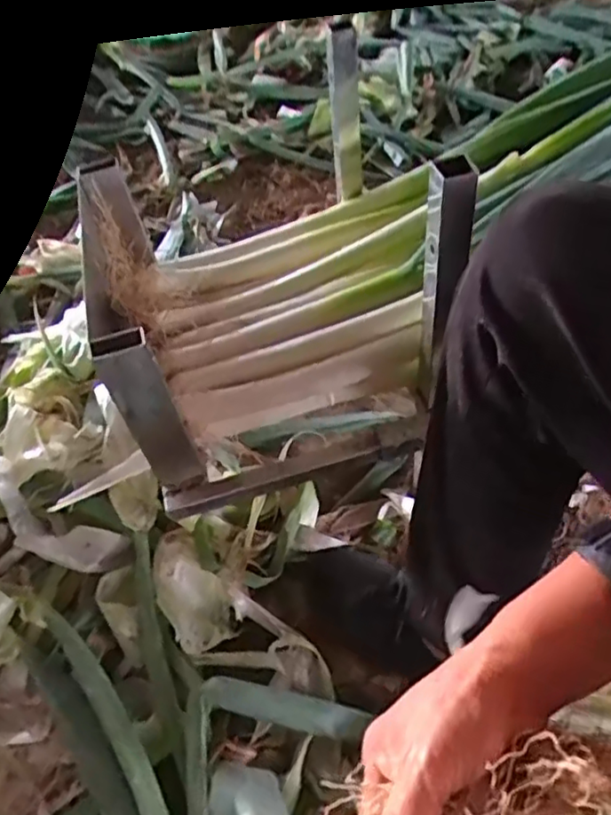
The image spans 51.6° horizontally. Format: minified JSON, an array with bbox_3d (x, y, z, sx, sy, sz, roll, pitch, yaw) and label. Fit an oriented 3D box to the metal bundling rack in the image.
[{"bbox_3d":[-0.047,-0.143,0.595,0.305,0.254,0.348,-14,50,-7],"label":"metal bundling rack"}]

